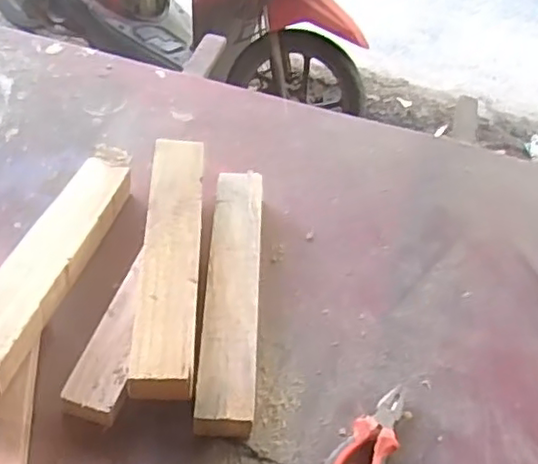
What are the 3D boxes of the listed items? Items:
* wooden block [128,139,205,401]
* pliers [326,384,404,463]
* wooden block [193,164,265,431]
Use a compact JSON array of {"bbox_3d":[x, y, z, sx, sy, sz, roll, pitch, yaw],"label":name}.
[{"bbox_3d":[-0.114,0.027,0.776,0.072,0.042,0.378,4,47,-8],"label":"wooden block"},{"bbox_3d":[0.105,0.230,0.690,0.053,0.019,0.155,29,51,18],"label":"pliers"},{"bbox_3d":[-0.045,0.070,0.800,0.064,0.047,0.368,4,48,-3],"label":"wooden block"}]

